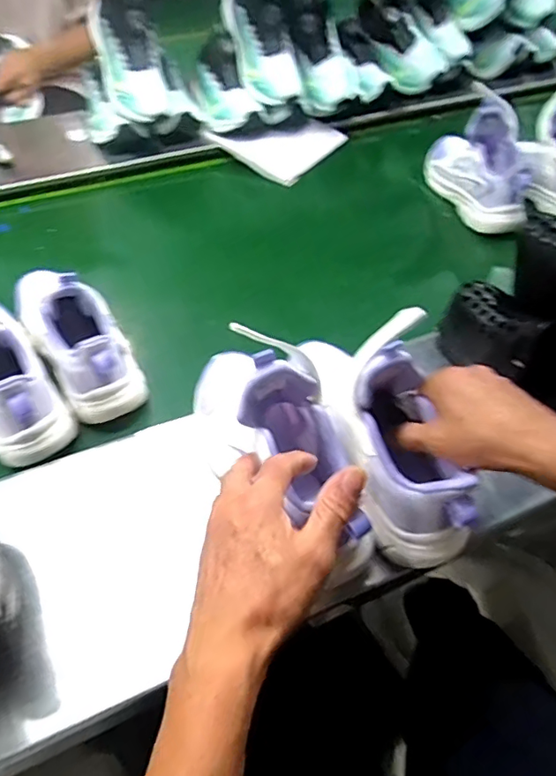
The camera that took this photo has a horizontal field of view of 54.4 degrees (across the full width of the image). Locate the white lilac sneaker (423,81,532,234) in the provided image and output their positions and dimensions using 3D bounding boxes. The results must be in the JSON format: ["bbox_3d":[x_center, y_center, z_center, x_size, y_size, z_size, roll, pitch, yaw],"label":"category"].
[{"bbox_3d":[0.316,-0.358,0.847,0.104,0.151,0.238,-1,51,0],"label":"white lilac sneaker"}]

